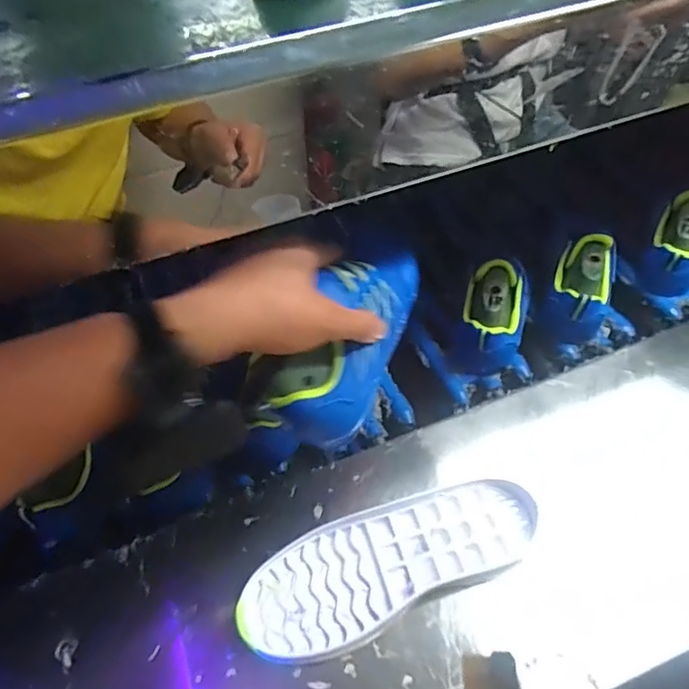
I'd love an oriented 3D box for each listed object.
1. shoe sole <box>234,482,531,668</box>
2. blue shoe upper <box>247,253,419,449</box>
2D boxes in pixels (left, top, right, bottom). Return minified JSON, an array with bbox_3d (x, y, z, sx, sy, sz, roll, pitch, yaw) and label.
[{"bbox_3d":[0.036,0.171,0.439,0.235,0.025,0.087,-19,54,-13],"label":"shoe sole"},{"bbox_3d":[0.006,-0.007,0.403,0.071,0.072,0.167,23,63,19],"label":"blue shoe upper"}]

